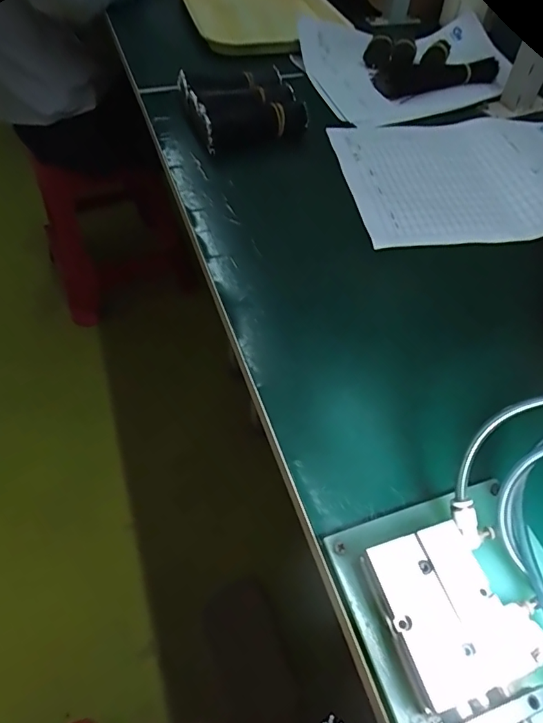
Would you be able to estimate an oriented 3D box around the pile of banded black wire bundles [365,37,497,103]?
[{"bbox_3d":[0.203,-0.410,0.656,0.166,0.026,0.121,-19,57,-14],"label":"pile of banded black wire bundles"}]

